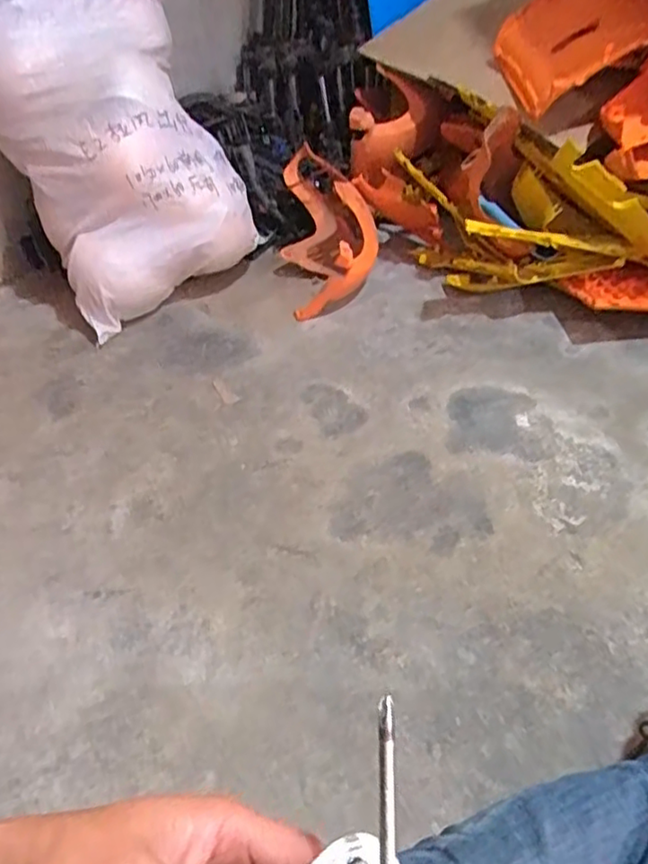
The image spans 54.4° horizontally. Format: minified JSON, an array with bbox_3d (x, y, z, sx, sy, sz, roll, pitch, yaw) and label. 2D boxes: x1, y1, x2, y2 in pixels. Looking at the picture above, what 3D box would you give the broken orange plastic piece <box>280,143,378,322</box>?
[{"bbox_3d":[0.005,-0.565,1.702,0.243,0.204,0.593,-6,45,0],"label":"broken orange plastic piece"}]

